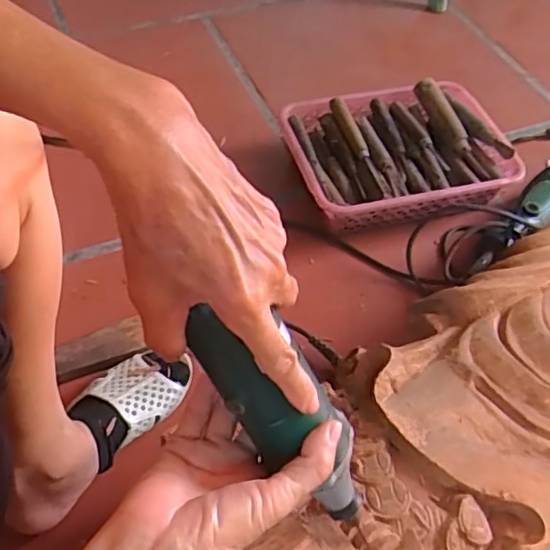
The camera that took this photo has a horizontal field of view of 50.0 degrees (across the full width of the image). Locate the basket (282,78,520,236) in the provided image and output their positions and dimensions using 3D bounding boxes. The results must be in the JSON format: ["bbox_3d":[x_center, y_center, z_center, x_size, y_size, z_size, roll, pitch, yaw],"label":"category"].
[{"bbox_3d":[0.184,-0.177,0.890,0.320,0.078,0.238,-9,55,-9],"label":"basket"}]

